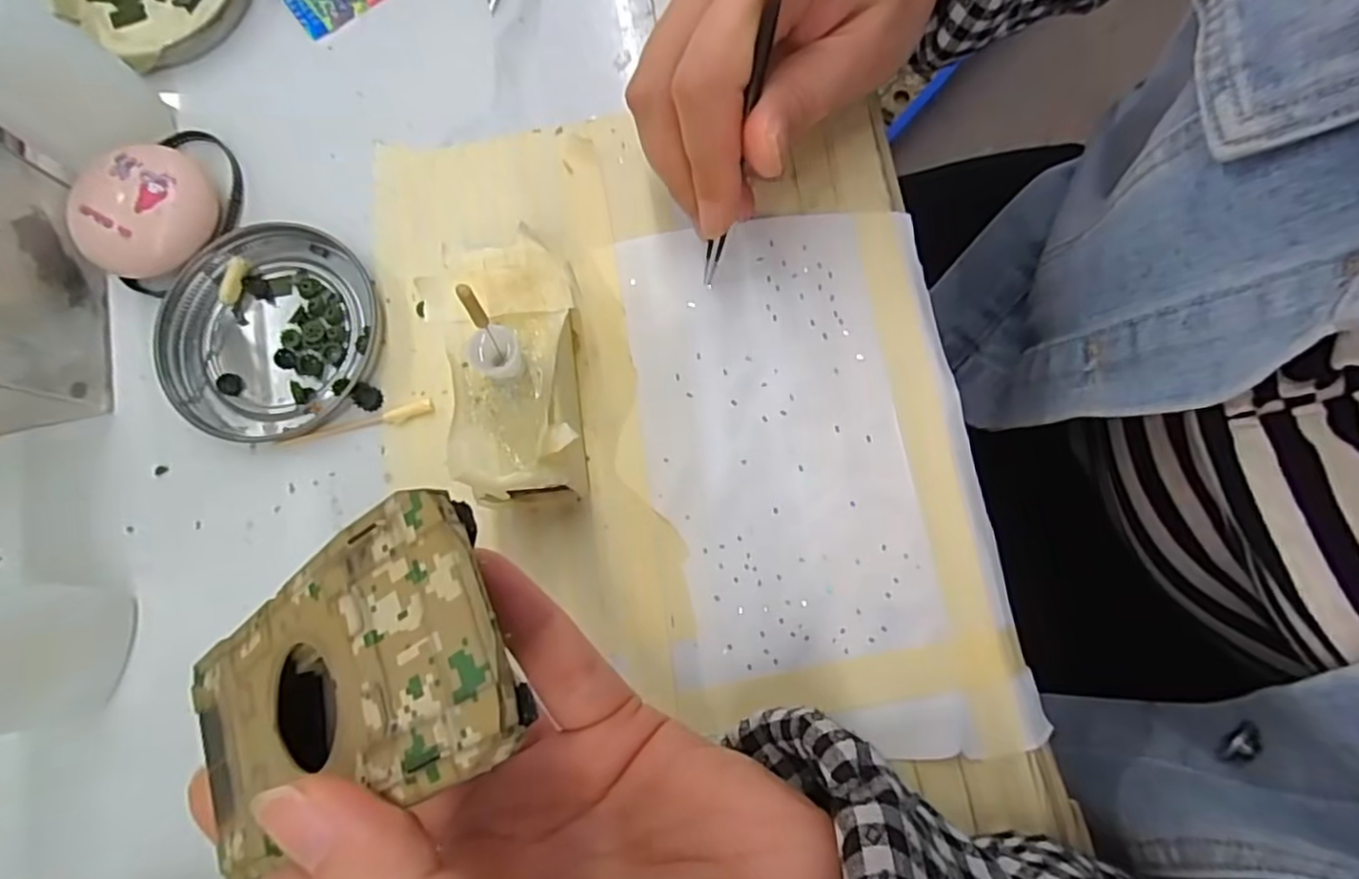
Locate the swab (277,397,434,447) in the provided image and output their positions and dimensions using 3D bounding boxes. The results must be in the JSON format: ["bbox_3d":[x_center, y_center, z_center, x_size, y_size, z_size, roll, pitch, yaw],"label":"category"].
[{"bbox_3d":[-0.114,-0.005,0.239,0.055,0.004,0.006,-17,79,1],"label":"swab"}]

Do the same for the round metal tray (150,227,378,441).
[{"bbox_3d":[-0.149,-0.038,0.245,0.075,0.012,0.076,-2,79,4],"label":"round metal tray"}]

